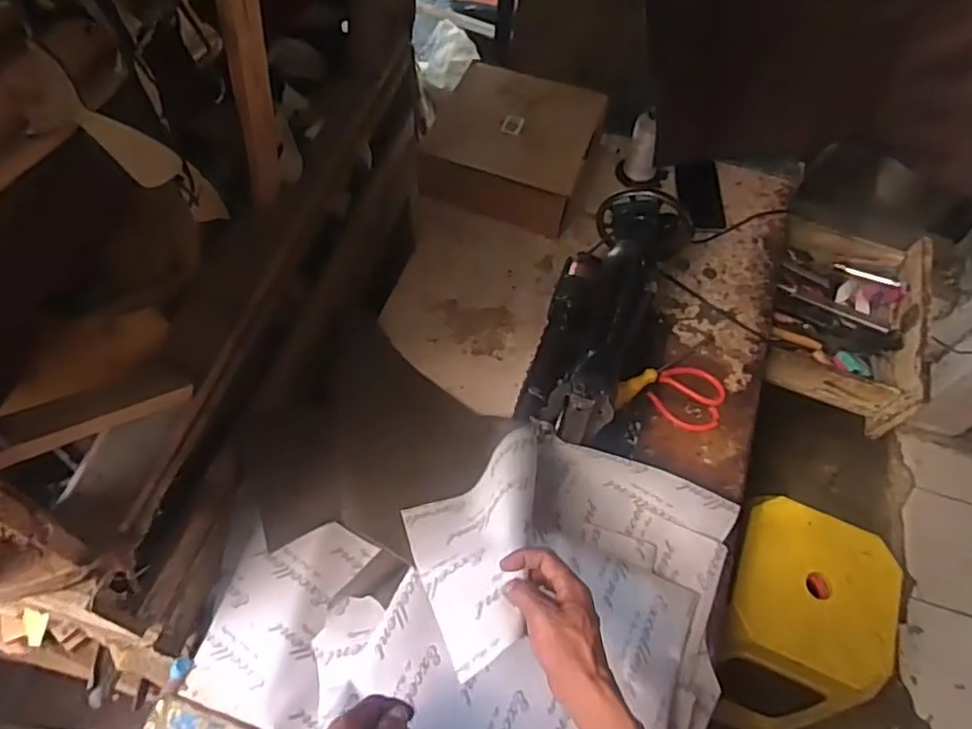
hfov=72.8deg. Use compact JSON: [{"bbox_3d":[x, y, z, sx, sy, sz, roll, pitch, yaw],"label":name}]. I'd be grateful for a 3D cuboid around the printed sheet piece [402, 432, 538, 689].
[{"bbox_3d":[0.012,0.181,0.685,0.172,0.028,0.229,-31,34,-3],"label":"printed sheet piece"}]

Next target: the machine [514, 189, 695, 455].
[{"bbox_3d":[0.161,-0.050,0.904,0.167,0.192,0.347,13,60,3],"label":"machine"}]

